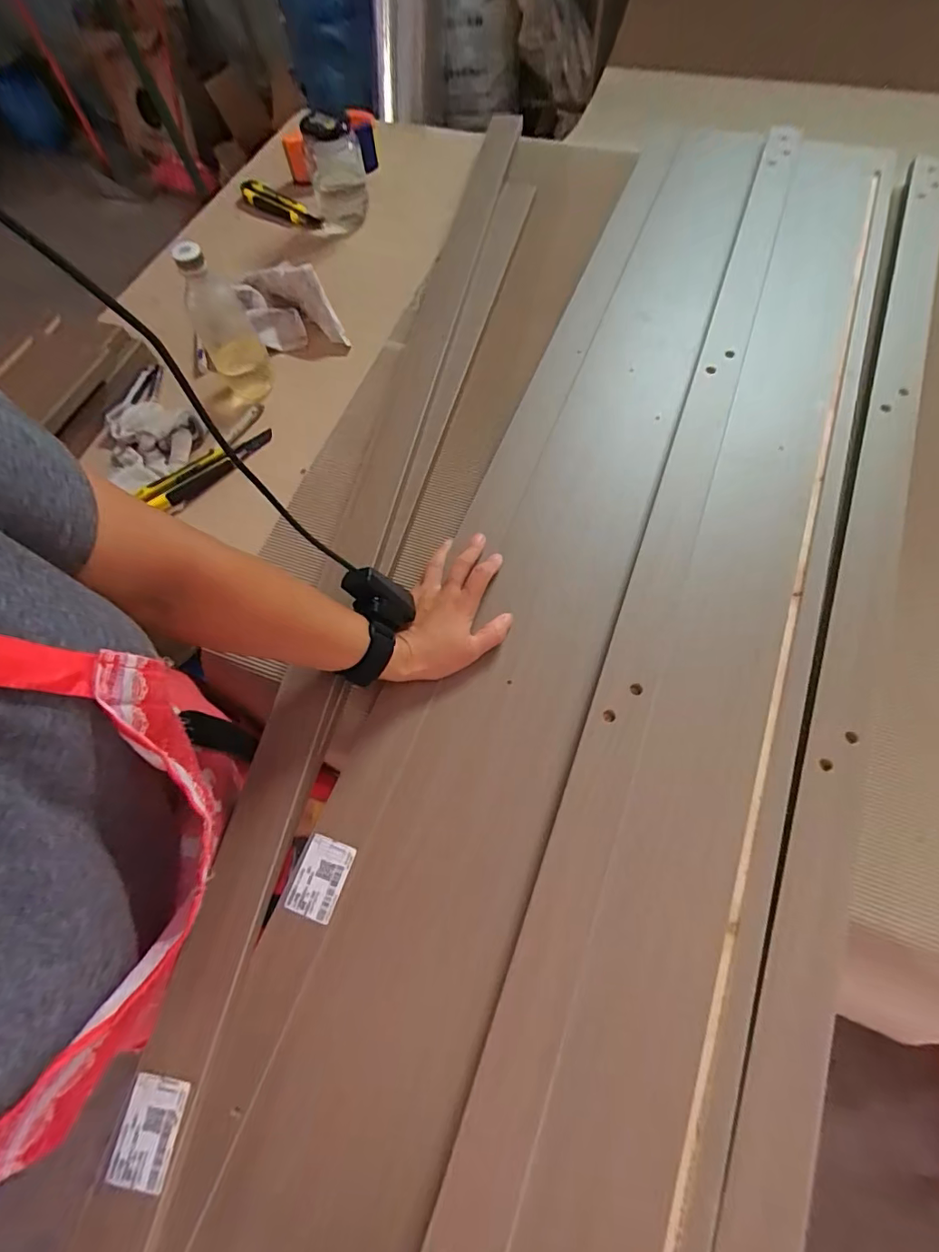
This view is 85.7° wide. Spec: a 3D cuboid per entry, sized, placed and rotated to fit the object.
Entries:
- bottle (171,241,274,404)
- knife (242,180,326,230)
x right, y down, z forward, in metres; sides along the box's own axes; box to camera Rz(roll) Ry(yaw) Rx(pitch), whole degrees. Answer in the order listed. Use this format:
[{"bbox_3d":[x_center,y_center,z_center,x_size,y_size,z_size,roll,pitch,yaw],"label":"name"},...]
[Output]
[{"bbox_3d":[-0.291,-0.348,0.592,0.071,0.169,0.059,-30,70,-6],"label":"bottle"},{"bbox_3d":[-0.289,-0.654,0.786,0.159,0.029,0.027,31,72,16],"label":"knife"}]

